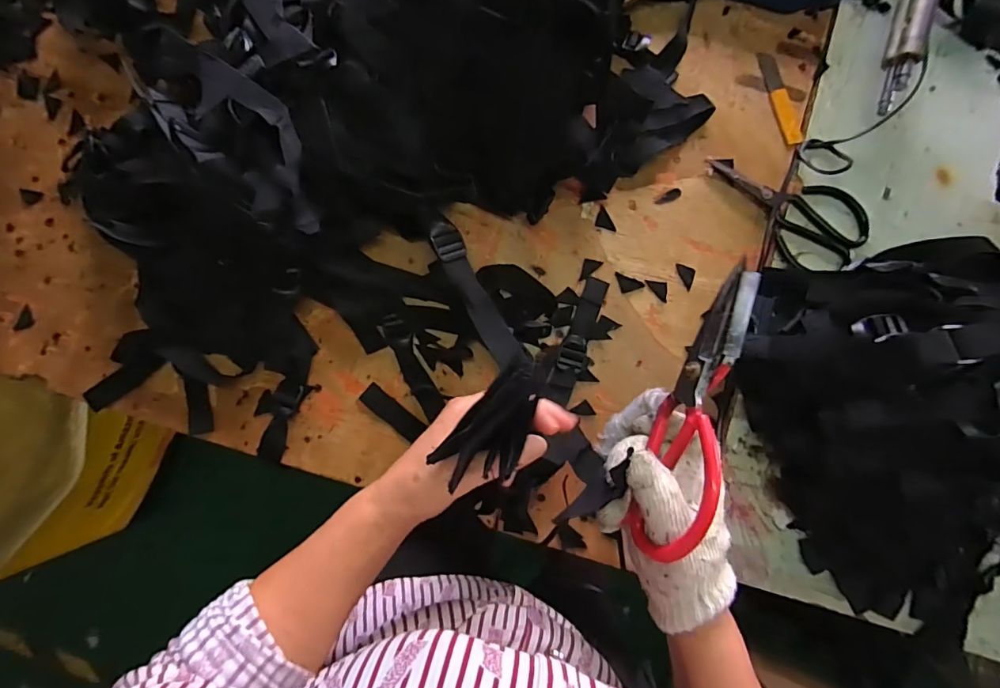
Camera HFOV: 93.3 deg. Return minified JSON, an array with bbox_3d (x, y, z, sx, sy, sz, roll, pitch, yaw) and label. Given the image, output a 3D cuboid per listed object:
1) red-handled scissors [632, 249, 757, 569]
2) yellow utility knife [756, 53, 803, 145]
[{"bbox_3d":[0.131,0.043,0.311,0.016,0.060,0.188,21,84,-30],"label":"red-handled scissors"},{"bbox_3d":[0.309,-0.271,0.521,0.021,0.006,0.109,-17,86,1],"label":"yellow utility knife"}]

